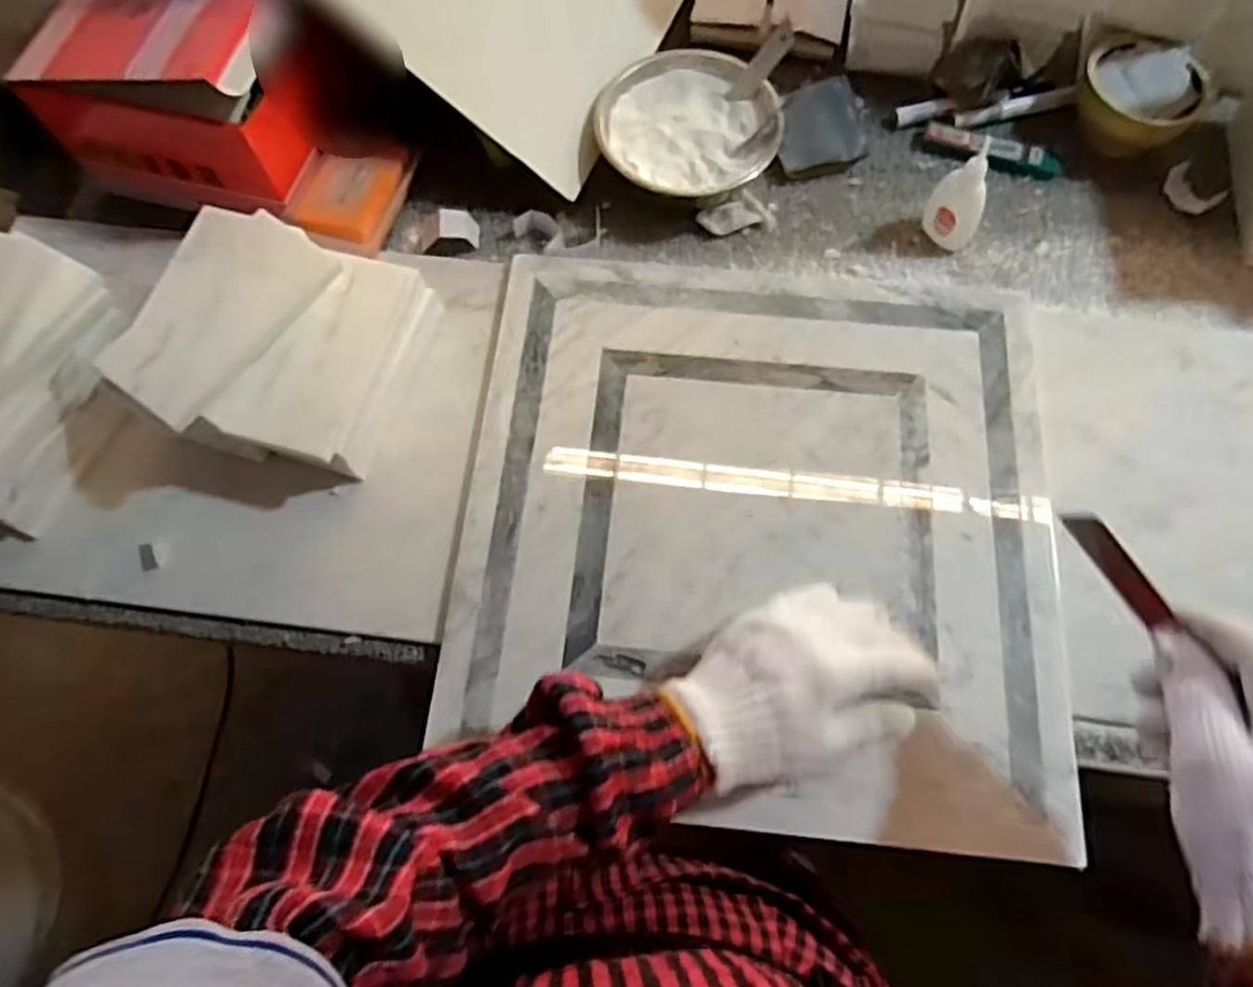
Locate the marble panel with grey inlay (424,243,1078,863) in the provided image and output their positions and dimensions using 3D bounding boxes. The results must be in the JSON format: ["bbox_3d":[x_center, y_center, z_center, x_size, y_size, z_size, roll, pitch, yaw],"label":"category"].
[{"bbox_3d":[0.090,0.015,0.508,0.390,0.019,0.385,5,71,2],"label":"marble panel with grey inlay"}]

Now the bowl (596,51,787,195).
[{"bbox_3d":[0.049,-0.299,0.616,0.145,0.040,0.131,-5,71,-2],"label":"bowl"}]

